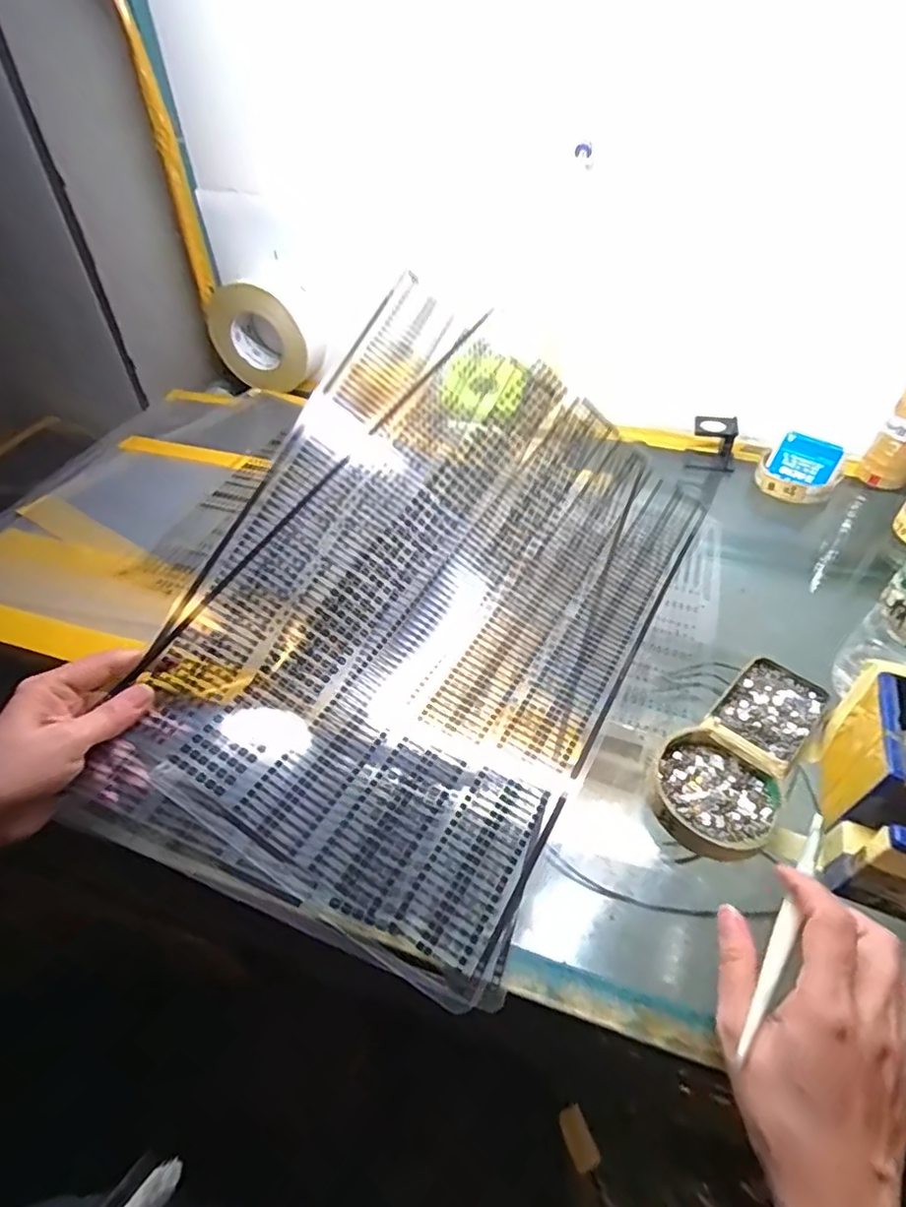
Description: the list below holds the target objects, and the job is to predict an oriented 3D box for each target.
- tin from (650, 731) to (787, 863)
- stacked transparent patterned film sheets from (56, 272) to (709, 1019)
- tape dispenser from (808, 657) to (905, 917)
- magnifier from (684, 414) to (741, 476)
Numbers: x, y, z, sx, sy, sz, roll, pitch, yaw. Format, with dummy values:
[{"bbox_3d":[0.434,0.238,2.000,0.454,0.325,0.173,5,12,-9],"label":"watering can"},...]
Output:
[{"bbox_3d":[0.169,0.126,0.383,0.076,0.022,0.076,0,45,0],"label":"tin"},{"bbox_3d":[-0.003,-0.031,0.436,0.321,0.123,0.512,30,56,9],"label":"stacked transparent patterned film sheets"},{"bbox_3d":[0.260,0.109,0.351,0.053,0.077,0.135,15,47,16],"label":"tape dispenser"},{"bbox_3d":[0.298,-0.183,0.665,0.053,0.048,0.031,20,48,20],"label":"magnifier"}]

